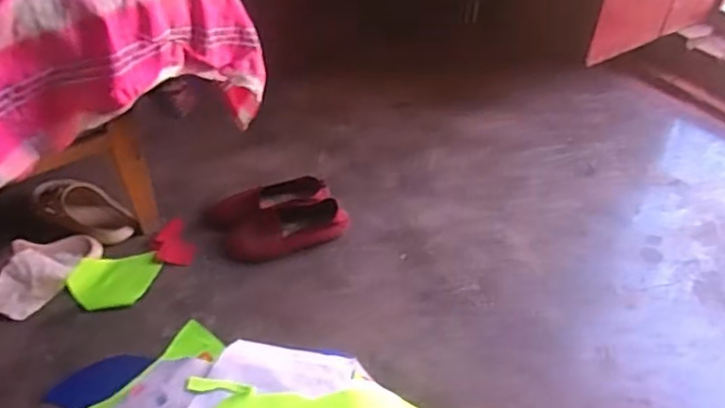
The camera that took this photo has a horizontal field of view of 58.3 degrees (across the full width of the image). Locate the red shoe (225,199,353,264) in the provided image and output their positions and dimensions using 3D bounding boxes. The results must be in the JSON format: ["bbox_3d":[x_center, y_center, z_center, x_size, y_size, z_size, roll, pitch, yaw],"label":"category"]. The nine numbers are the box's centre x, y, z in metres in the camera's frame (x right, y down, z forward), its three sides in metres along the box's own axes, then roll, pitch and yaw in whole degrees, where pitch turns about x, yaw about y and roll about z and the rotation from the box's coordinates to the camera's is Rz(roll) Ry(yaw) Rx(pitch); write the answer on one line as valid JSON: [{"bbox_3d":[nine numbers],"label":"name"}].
[{"bbox_3d":[-0.142,0.047,1.247,0.235,0.063,0.092,-12,46,-15],"label":"red shoe"}]

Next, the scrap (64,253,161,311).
[{"bbox_3d":[-0.449,0.141,1.183,0.151,0.010,0.096,-3,64,-22],"label":"scrap"}]

